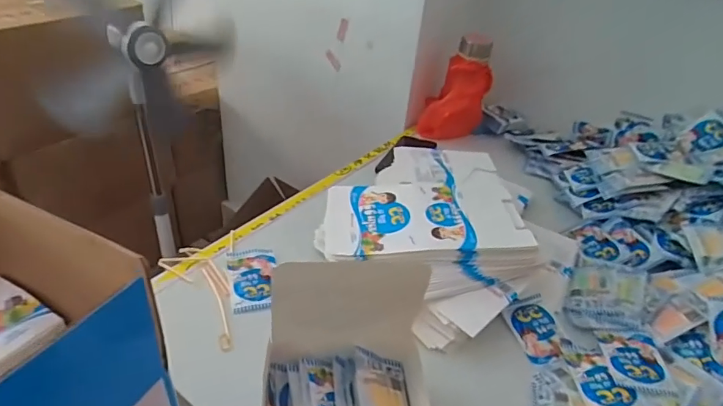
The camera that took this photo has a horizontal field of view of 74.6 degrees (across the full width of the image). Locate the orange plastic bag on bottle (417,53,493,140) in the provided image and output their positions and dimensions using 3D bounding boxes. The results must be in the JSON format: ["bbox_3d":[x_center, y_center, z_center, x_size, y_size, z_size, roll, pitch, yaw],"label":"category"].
[{"bbox_3d":[0.194,-0.214,0.978,0.125,0.157,0.098,15,37,12],"label":"orange plastic bag on bottle"}]

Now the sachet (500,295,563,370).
[{"bbox_3d":[0.221,0.156,0.593,0.065,0.010,0.091,-3,38,-12],"label":"sachet"}]

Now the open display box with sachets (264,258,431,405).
[{"bbox_3d":[-0.013,0.146,0.435,0.147,0.158,0.139,1,37,-8],"label":"open display box with sachets"}]

